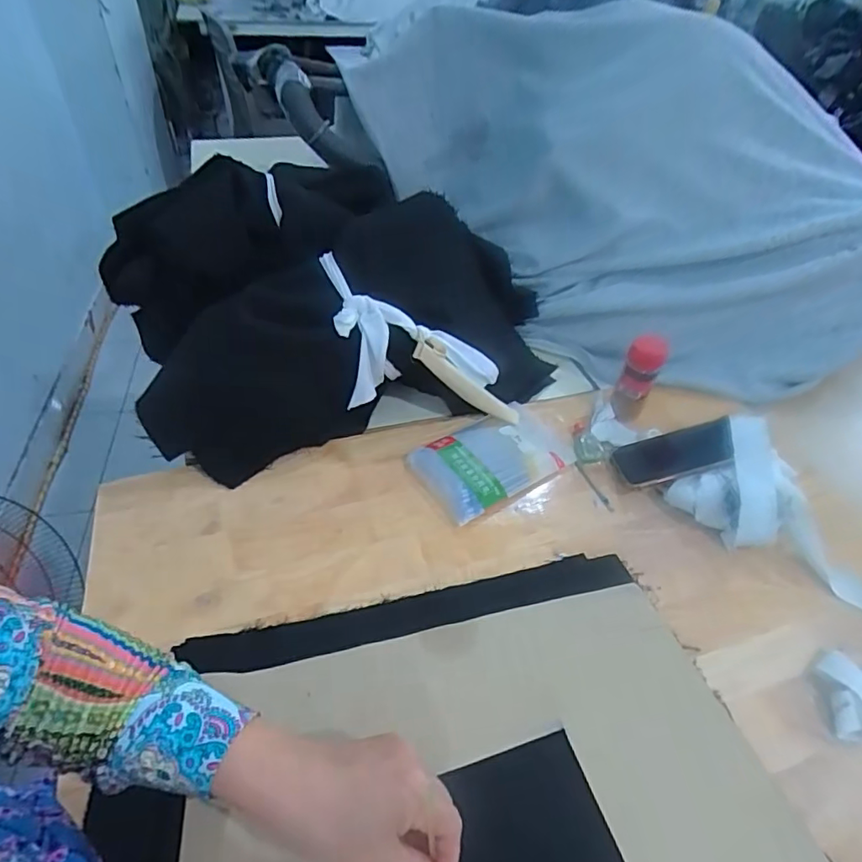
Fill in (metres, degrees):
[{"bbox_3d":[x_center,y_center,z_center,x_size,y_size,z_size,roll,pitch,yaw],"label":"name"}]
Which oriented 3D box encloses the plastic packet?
[{"bbox_3d":[0.073,0.029,0.627,0.183,0.021,0.107,-24,51,-26],"label":"plastic packet"}]

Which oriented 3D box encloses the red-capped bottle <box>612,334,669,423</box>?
[{"bbox_3d":[0.250,-0.064,0.657,0.040,0.116,0.034,21,47,17],"label":"red-capped bottle"}]

